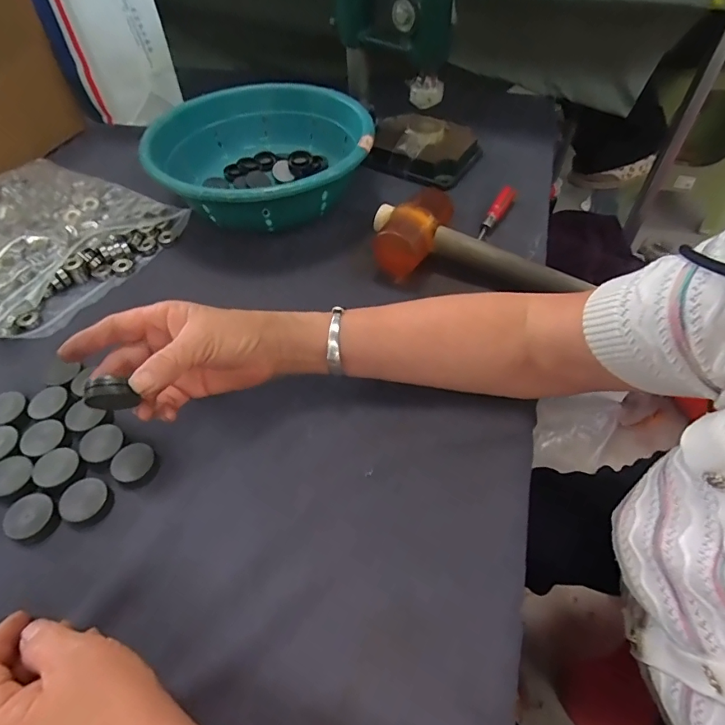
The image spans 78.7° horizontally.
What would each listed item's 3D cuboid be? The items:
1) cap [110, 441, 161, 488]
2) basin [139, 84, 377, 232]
[{"bbox_3d":[-0.177,0.079,0.344,0.030,0.012,0.031,-1,52,2],"label":"cap"},{"bbox_3d":[-0.116,-0.249,0.535,0.248,0.079,0.243,-1,52,2],"label":"basin"}]

